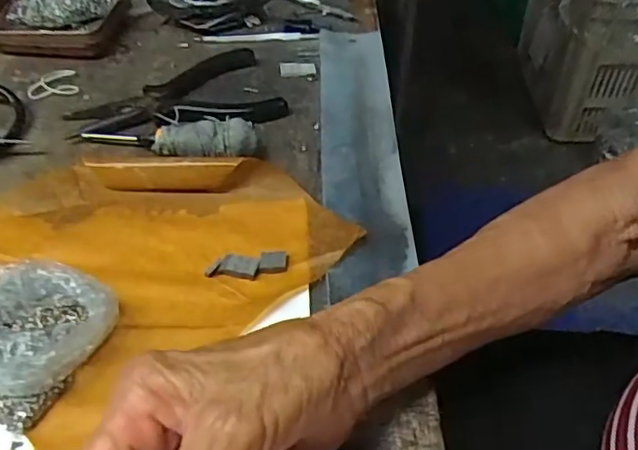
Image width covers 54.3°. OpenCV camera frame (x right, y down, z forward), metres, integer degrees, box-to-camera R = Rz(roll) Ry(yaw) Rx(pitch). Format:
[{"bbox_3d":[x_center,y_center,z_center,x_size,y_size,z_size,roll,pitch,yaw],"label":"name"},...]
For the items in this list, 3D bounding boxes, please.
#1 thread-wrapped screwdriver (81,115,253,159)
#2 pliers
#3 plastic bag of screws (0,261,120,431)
[{"bbox_3d":[-0.101,-0.061,0.413,0.123,0.027,0.022,9,45,10],"label":"thread-wrapped screwdriver"},{"bbox_3d":[-0.109,-0.096,0.461,0.148,0.013,0.096,-16,46,-15],"label":"pliers"},{"bbox_3d":[-0.139,0.049,0.298,0.070,0.042,0.076,32,53,30],"label":"plastic bag of screws"}]

